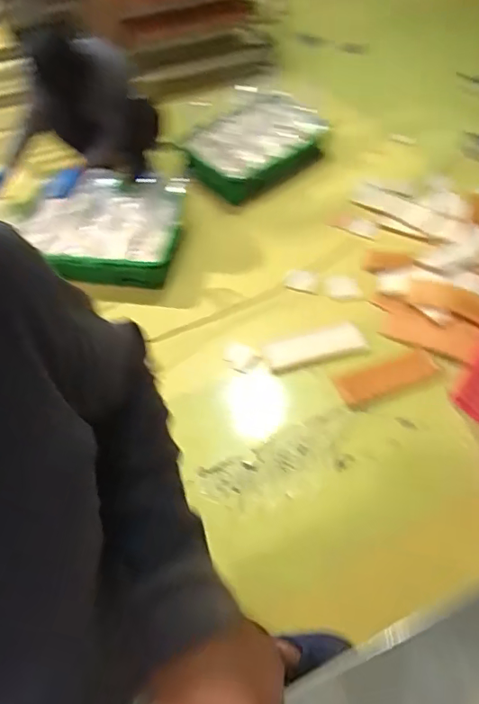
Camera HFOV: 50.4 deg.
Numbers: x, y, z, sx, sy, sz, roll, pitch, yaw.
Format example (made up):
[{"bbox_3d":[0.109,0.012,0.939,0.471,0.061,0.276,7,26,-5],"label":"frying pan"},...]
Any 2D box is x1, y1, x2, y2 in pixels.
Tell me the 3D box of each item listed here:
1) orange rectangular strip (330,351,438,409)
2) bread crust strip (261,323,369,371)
[{"bbox_3d":[0.510,0.095,1.792,0.341,0.031,0.132,-19,55,6],"label":"orange rectangular strip"},{"bbox_3d":[0.275,-0.027,1.889,0.387,0.029,0.127,-10,55,-6],"label":"bread crust strip"}]

